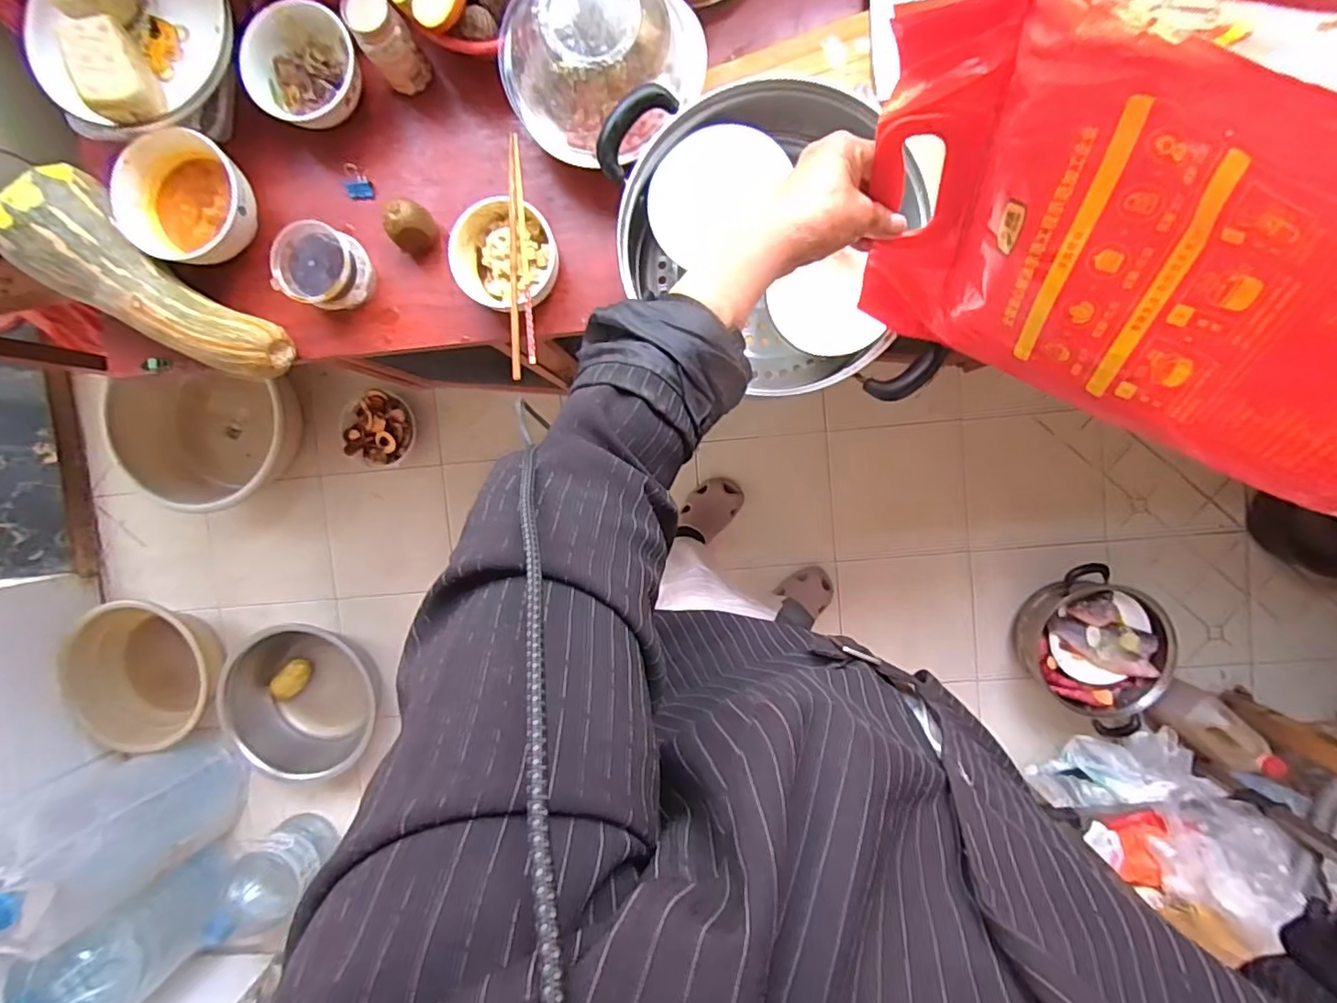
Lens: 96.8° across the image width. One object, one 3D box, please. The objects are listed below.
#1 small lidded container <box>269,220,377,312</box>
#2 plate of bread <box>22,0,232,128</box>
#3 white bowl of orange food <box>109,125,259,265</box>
[{"bbox_3d":[-0.353,-0.239,0.612,0.078,0.069,0.076,0,94,3],"label":"small lidded container"},{"bbox_3d":[-0.521,-0.459,0.572,0.168,0.076,0.192,31,95,1],"label":"plate of bread"},{"bbox_3d":[-0.490,-0.307,0.607,0.120,0.065,0.123,0,94,3],"label":"white bowl of orange food"}]

